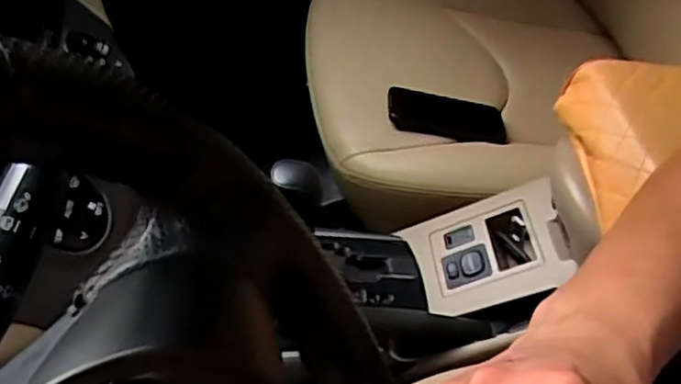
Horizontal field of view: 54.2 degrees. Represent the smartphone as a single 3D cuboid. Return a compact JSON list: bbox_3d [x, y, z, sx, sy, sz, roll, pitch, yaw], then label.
[{"bbox_3d":[0.142,-0.098,0.873,0.166,0.011,0.061,10,70,-15],"label":"smartphone"}]

